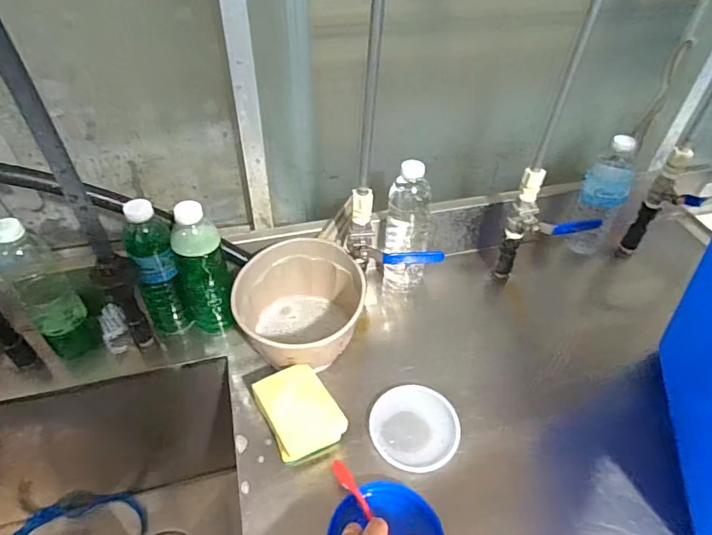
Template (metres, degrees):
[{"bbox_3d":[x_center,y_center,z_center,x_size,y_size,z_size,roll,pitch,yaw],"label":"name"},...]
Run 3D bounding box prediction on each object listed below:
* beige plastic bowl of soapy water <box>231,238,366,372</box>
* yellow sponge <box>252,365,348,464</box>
[{"bbox_3d":[-0.078,0.055,0.650,0.157,0.106,0.158,1,44,-1],"label":"beige plastic bowl of soapy water"},{"bbox_3d":[-0.066,0.170,0.565,0.082,0.020,0.101,-25,79,-11],"label":"yellow sponge"}]

